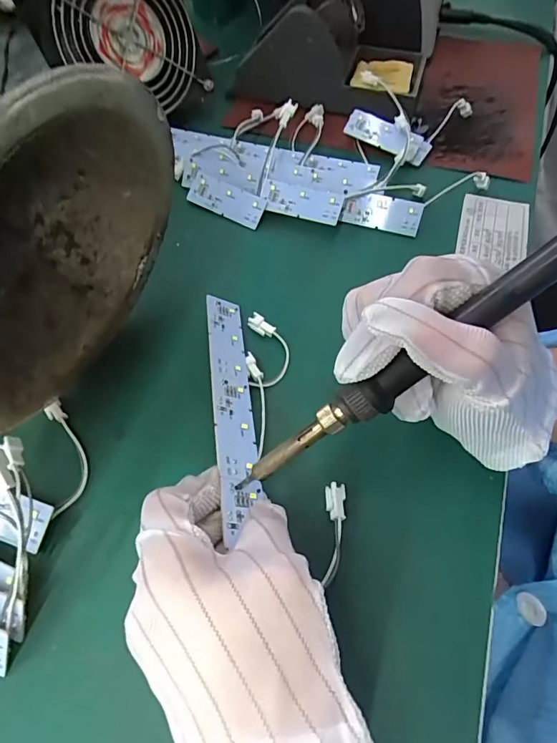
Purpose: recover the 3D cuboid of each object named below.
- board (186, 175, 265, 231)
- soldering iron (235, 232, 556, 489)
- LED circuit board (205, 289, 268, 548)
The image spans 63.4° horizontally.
[{"bbox_3d":[-0.042,-0.136,0.360,0.065,0.004,0.023,27,100,13],"label":"board"},{"bbox_3d":[0.064,-0.004,0.182,0.200,0.022,0.025,-36,58,18],"label":"soldering iron"},{"bbox_3d":[-0.026,0.015,0.258,0.024,0.004,0.155,15,46,-29],"label":"LED circuit board"}]

